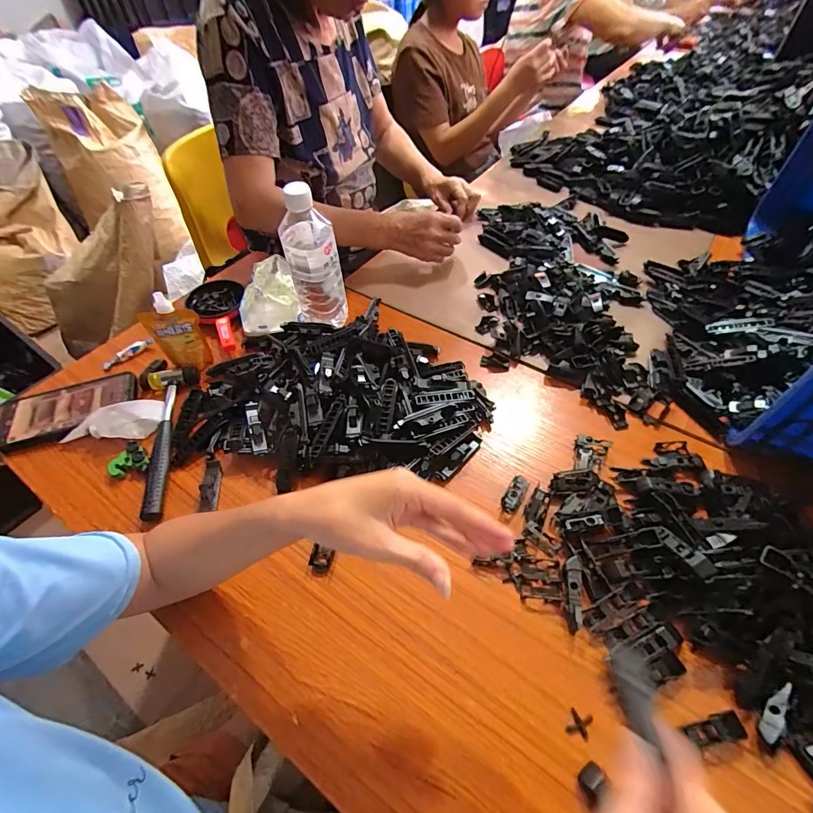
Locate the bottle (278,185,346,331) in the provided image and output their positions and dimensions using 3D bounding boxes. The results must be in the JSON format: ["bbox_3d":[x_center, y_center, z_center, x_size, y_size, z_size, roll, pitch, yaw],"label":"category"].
[{"bbox_3d":[-0.124,-0.188,0.565,0.066,0.214,0.058,-11,52,-7],"label":"bottle"}]

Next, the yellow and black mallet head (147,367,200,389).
[{"bbox_3d":[-0.317,-0.039,0.567,0.062,0.023,0.019,-10,52,-6],"label":"yellow and black mallet head"}]

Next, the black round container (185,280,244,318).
[{"bbox_3d":[-0.308,-0.172,0.672,0.093,0.023,0.079,27,58,21],"label":"black round container"}]

